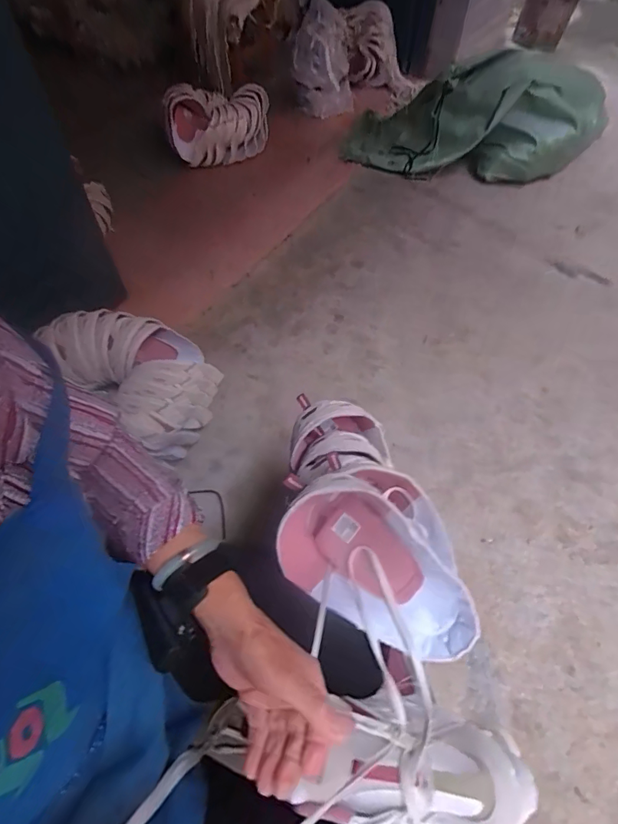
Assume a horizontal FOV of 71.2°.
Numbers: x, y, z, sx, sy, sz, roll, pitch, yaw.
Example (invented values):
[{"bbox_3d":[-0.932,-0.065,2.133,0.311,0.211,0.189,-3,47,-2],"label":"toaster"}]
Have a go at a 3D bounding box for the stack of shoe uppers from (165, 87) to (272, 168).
[{"bbox_3d":[-0.327,-1.044,1.605,0.381,0.183,0.254,-7,59,-9],"label":"stack of shoe uppers"}]

